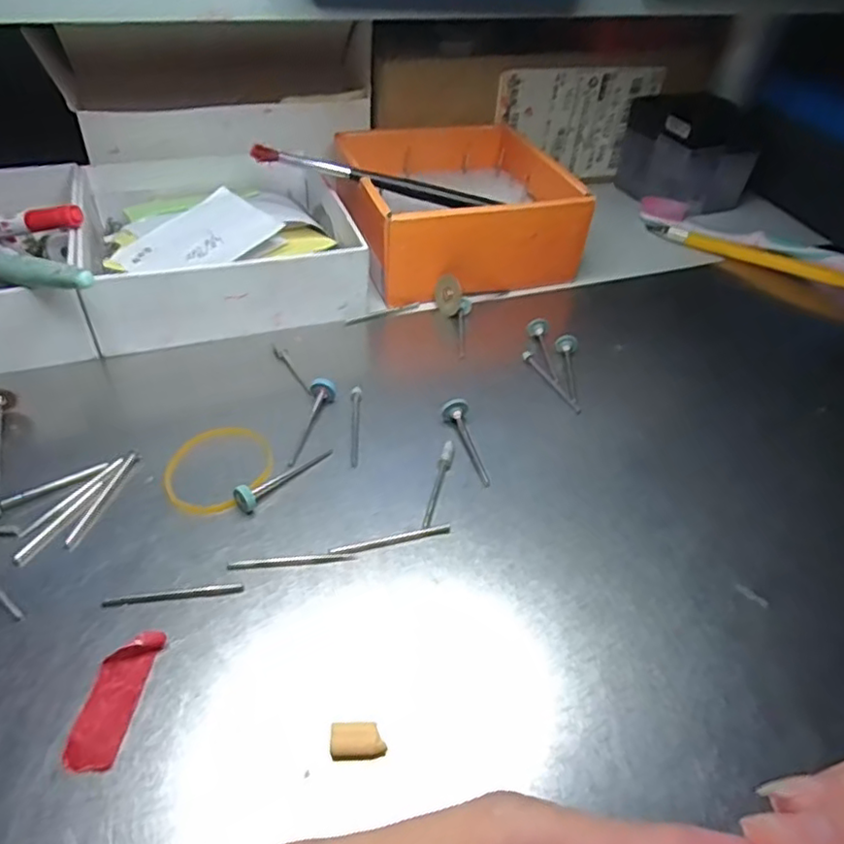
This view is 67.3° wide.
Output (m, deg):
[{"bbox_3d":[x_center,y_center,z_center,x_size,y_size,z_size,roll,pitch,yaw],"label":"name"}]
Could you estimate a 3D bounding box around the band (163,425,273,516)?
[{"bbox_3d":[-0.080,0.017,0.246,0.040,0.004,0.044,2,44,-2],"label":"band"}]

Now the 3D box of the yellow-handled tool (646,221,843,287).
[{"bbox_3d":[0.210,-0.104,0.397,0.139,0.009,0.013,27,48,22],"label":"yellow-handled tool"}]

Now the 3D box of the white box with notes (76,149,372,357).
[{"bbox_3d":[-0.108,-0.105,0.346,0.140,0.036,0.146,-15,47,-18],"label":"white box with notes"}]

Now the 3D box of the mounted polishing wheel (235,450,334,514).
[{"bbox_3d":[-0.054,0.022,0.243,0.008,0.010,0.047,30,36,24],"label":"mounted polishing wheel"}]

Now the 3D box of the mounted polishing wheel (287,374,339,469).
[{"bbox_3d":[-0.047,0.001,0.265,0.010,0.010,0.043,12,58,8],"label":"mounted polishing wheel"}]

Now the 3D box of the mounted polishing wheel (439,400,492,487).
[{"bbox_3d":[0.018,0.007,0.256,0.010,0.009,0.040,-8,45,-12],"label":"mounted polishing wheel"}]

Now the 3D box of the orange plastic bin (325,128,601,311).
[{"bbox_3d":[0.014,-0.129,0.375,0.128,0.046,0.127,-11,46,-15],"label":"orange plastic bin"}]

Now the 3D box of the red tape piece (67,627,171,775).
[{"bbox_3d":[-0.087,0.077,0.178,0.015,0.006,0.038,7,44,3],"label":"red tape piece"}]

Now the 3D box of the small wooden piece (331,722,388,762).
[{"bbox_3d":[-0.017,0.087,0.173,0.015,0.004,0.009,-3,44,-7],"label":"small wooden piece"}]

